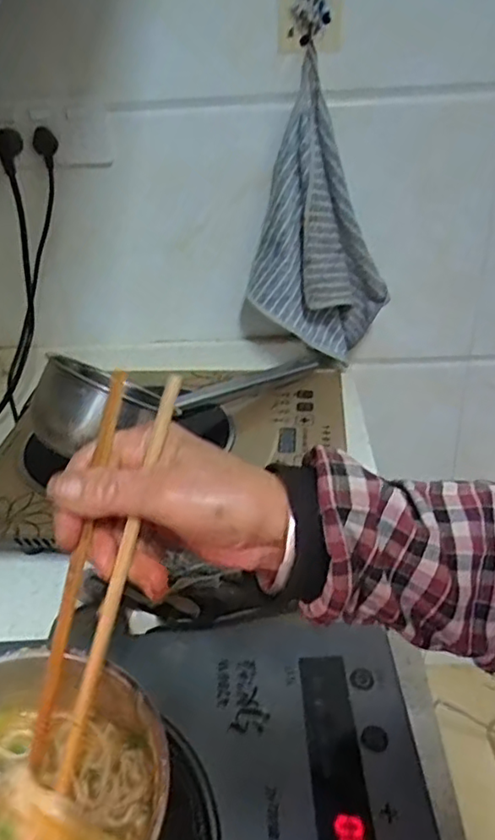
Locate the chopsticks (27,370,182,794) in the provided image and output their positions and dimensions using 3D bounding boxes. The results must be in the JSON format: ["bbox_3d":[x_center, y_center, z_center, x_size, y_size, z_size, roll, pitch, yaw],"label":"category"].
[{"bbox_3d":[-0.077,0.077,0.312,0.035,0.207,0.017,14,-1,27],"label":"chopsticks"}]

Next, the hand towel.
[{"bbox_3d":[0.102,-0.278,0.902,0.195,0.352,0.127,0,32,7],"label":"hand towel"}]

